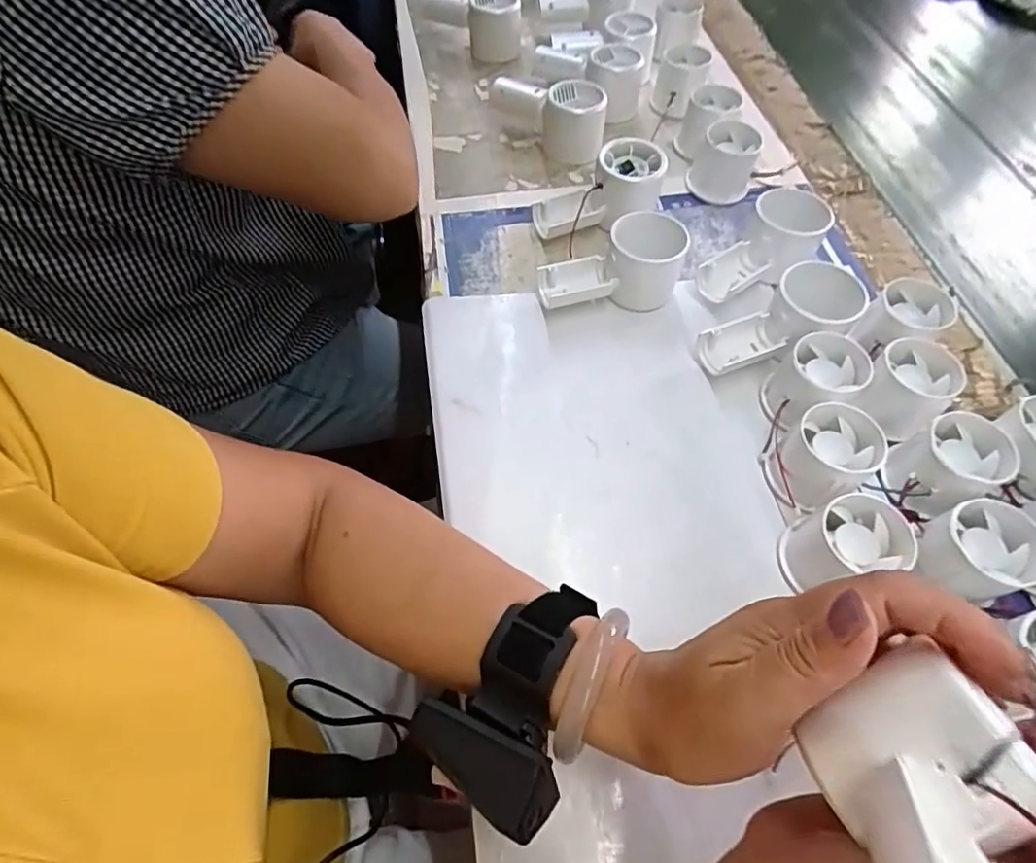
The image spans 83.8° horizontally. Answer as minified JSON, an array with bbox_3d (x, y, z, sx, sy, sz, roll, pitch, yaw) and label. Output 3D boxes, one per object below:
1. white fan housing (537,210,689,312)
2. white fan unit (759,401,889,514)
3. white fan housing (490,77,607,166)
[{"bbox_3d":[0.074,-0.133,0.458,0.115,0.052,0.057,-2,58,-3],"label":"white fan housing"},{"bbox_3d":[0.196,0.017,0.370,0.057,0.047,0.052,1,58,-1],"label":"white fan unit"},{"bbox_3d":[0.029,-0.304,0.560,0.106,0.055,0.065,2,58,0],"label":"white fan housing"}]

